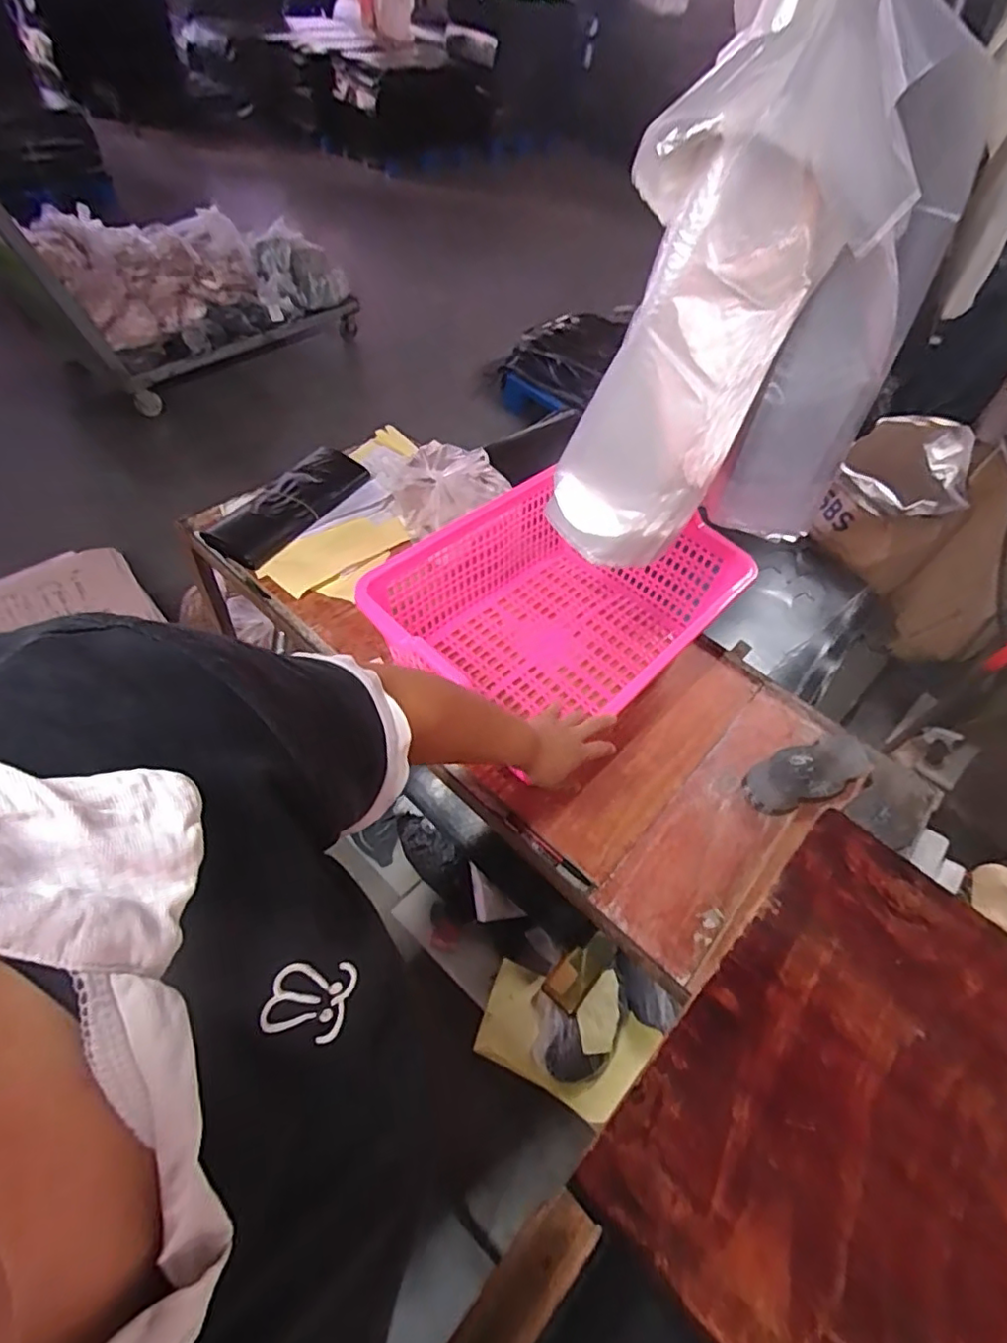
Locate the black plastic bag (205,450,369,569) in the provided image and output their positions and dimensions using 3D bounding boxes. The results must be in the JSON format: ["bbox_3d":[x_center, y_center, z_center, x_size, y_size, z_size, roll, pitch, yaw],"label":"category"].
[{"bbox_3d":[-0.382,-0.307,1.088,0.124,0.055,0.314,30,55,18],"label":"black plastic bag"}]

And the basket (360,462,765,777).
[{"bbox_3d":[0.090,-0.084,0.916,0.364,0.187,0.492,38,57,23],"label":"basket"}]

